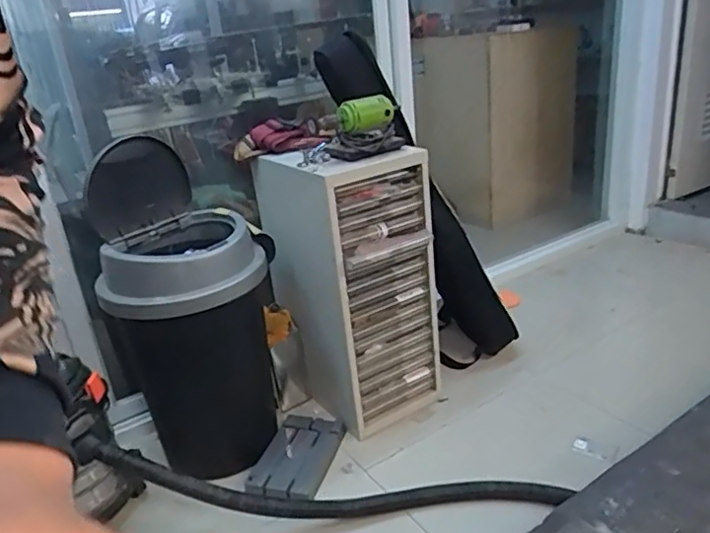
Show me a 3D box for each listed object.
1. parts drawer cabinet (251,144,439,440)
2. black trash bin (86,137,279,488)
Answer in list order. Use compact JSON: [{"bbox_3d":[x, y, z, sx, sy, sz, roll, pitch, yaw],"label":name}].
[{"bbox_3d":[-0.017,0.040,1.533,0.283,0.687,0.367,-22,28,-35],"label":"parts drawer cabinet"},{"bbox_3d":[-0.364,0.074,1.380,0.313,0.668,0.311,-10,23,-10],"label":"black trash bin"}]

